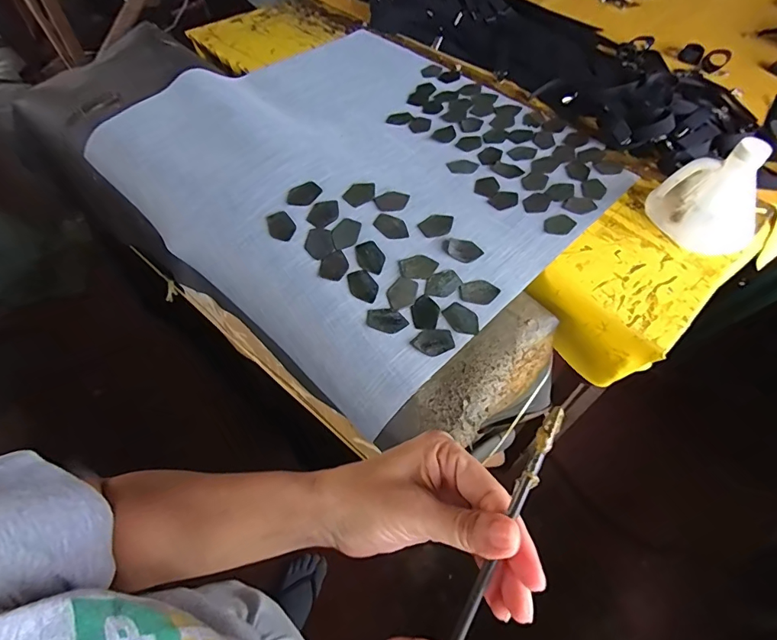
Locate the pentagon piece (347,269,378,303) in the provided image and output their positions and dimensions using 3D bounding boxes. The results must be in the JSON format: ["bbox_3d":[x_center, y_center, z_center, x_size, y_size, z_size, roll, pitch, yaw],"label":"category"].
[{"bbox_3d":[-0.035,-0.046,0.609,0.037,0.009,0.052,-18,59,-11],"label":"pentagon piece"}]

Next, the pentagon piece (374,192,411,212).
[{"bbox_3d":[0.006,-0.183,0.672,0.052,0.004,0.036,-16,70,-9],"label":"pentagon piece"}]

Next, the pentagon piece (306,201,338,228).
[{"bbox_3d":[-0.098,-0.159,0.655,0.045,0.004,0.046,-1,70,-8],"label":"pentagon piece"}]

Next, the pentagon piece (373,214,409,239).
[{"bbox_3d":[0.005,-0.140,0.652,0.054,0.004,0.035,40,66,22],"label":"pentagon piece"}]

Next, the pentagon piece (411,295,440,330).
[{"bbox_3d":[0.050,-0.010,0.598,0.037,0.004,0.052,11,58,7],"label":"pentagon piece"}]

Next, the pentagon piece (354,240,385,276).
[{"bbox_3d":[-0.026,-0.090,0.630,0.037,0.008,0.055,-22,60,-14],"label":"pentagon piece"}]

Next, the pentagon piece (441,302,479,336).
[{"bbox_3d":[0.100,-0.001,0.592,0.038,0.004,0.055,-30,62,-18],"label":"pentagon piece"}]

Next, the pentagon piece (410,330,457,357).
[{"bbox_3d":[0.059,0.029,0.574,0.053,0.005,0.038,-22,60,-13],"label":"pentagon piece"}]

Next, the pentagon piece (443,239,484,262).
[{"bbox_3d":[0.109,-0.102,0.637,0.057,0.007,0.036,9,58,6],"label":"pentagon piece"}]

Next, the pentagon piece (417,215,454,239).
[{"bbox_3d":[0.074,-0.144,0.658,0.057,0.004,0.040,-23,60,-14],"label":"pentagon piece"}]

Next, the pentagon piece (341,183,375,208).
[{"bbox_3d":[-0.043,-0.196,0.675,0.054,0.004,0.040,-29,69,-18],"label":"pentagon piece"}]

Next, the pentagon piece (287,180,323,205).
[{"bbox_3d":[-0.129,-0.191,0.665,0.038,0.010,0.054,40,66,22],"label":"pentagon piece"}]

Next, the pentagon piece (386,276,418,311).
[{"bbox_3d":[0.019,-0.036,0.607,0.036,0.008,0.051,19,60,12],"label":"pentagon piece"}]

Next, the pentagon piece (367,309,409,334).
[{"bbox_3d":[-0.001,0.000,0.585,0.054,0.005,0.034,8,58,5],"label":"pentagon piece"}]

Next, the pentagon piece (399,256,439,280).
[{"bbox_3d":[0.044,-0.075,0.627,0.054,0.004,0.036,-4,69,-7],"label":"pentagon piece"}]

